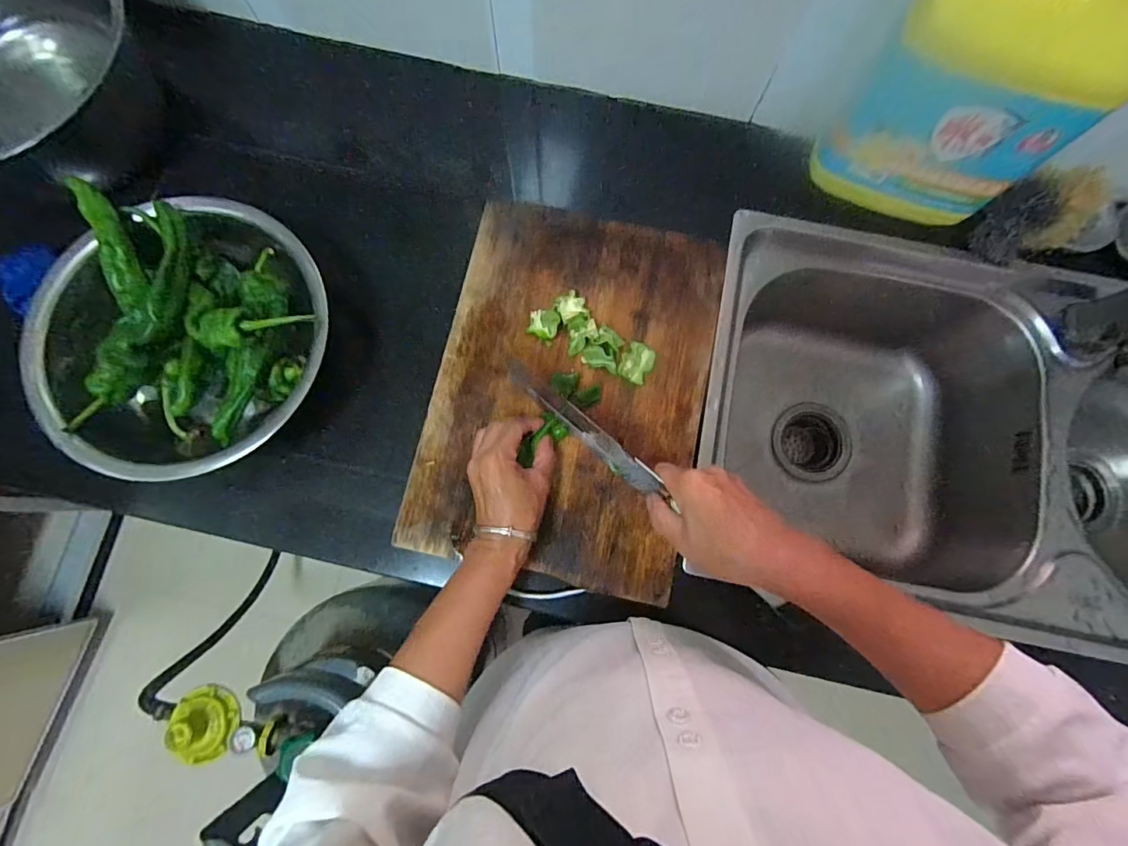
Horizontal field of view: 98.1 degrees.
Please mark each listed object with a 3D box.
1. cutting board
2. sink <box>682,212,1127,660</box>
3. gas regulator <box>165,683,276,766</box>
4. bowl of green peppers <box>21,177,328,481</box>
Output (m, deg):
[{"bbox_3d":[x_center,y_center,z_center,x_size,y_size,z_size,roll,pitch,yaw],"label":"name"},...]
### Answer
[{"bbox_3d":[0.008,-0.040,0.492,0.266,0.018,0.375,12,80,1],"label":"cutting board"},{"bbox_3d":[0.506,0.031,0.598,0.721,0.203,0.419,8,80,0],"label":"sink"},{"bbox_3d":[-0.395,0.348,0.563,0.111,0.052,0.078,-6,80,-3],"label":"gas regulator"},{"bbox_3d":[-0.348,-0.080,0.464,0.253,0.084,0.251,0,80,-1],"label":"bowl of green peppers"}]

